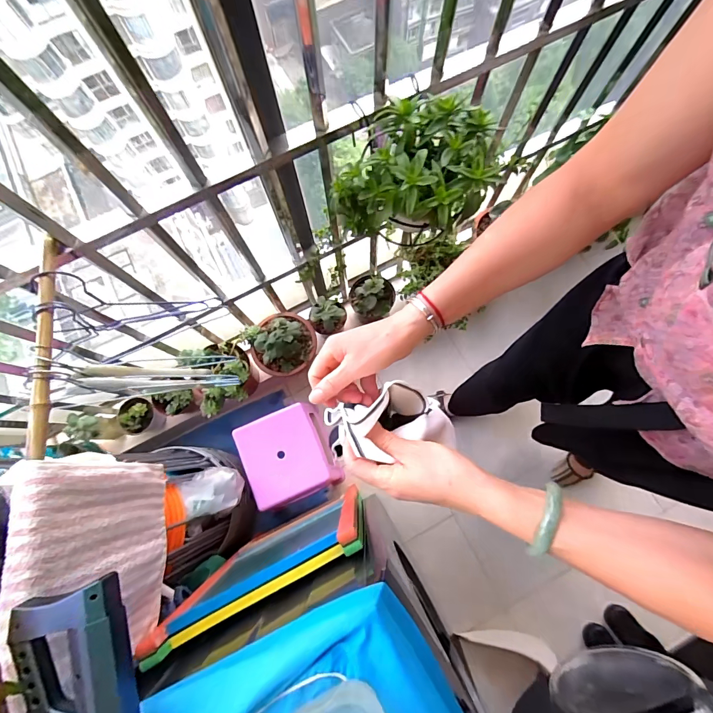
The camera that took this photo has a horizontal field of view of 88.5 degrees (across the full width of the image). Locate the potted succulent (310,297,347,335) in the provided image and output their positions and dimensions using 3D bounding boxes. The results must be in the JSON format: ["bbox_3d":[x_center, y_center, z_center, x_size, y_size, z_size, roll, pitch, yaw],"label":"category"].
[{"bbox_3d":[-0.093,-0.131,1.100,0.092,0.111,0.111,38,80,9],"label":"potted succulent"}]

